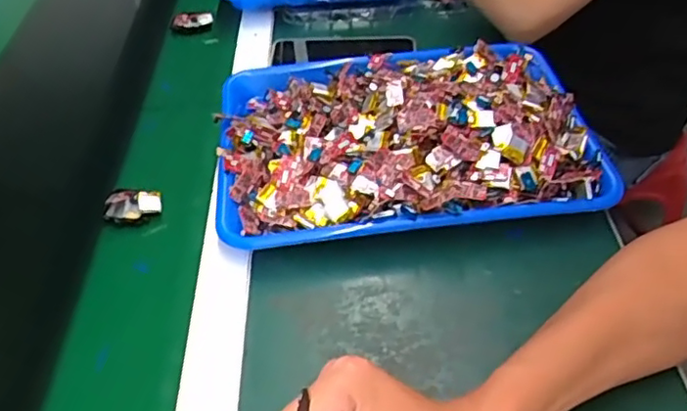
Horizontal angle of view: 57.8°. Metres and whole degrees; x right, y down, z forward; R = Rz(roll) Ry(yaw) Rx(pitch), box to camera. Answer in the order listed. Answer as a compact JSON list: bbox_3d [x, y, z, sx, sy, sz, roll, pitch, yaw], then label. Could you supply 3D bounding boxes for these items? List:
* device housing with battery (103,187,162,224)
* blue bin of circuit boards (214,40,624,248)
[{"bbox_3d":[-0.185,-0.001,0.552,0.047,0.018,0.033,-3,44,4],"label":"device housing with battery"},{"bbox_3d":[0.051,-0.073,0.575,0.329,0.065,0.245,-8,44,-1],"label":"blue bin of circuit boards"}]

